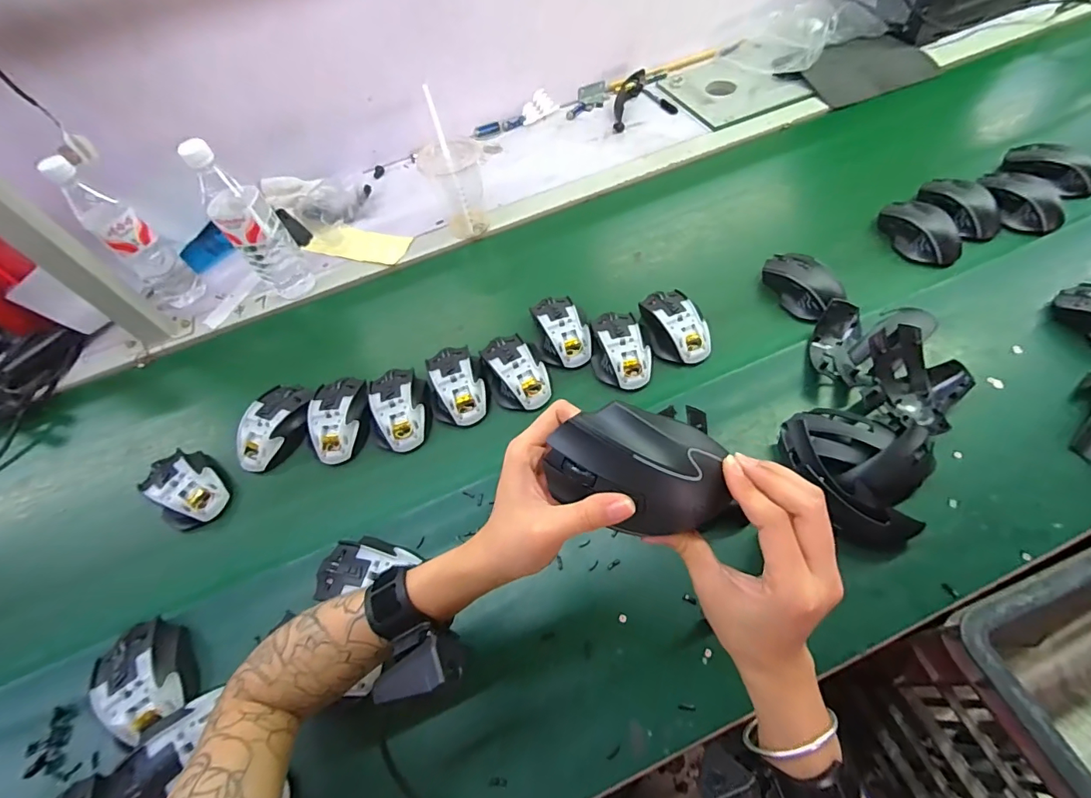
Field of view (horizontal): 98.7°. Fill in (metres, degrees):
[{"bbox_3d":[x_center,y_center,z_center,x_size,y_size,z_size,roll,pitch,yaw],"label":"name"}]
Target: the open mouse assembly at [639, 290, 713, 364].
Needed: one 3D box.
[{"bbox_3d":[0.164,-0.093,0.601,0.069,0.035,0.104,-17,57,-9],"label":"open mouse assembly"}]

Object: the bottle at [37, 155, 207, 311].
[{"bbox_3d":[-0.594,-0.228,0.670,0.060,0.229,0.069,37,65,24],"label":"bottle"}]

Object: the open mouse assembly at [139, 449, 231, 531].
[{"bbox_3d":[-0.432,0.104,0.560,0.112,0.041,0.081,27,62,19],"label":"open mouse assembly"}]

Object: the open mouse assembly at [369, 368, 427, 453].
[{"bbox_3d":[-0.182,0.010,0.586,0.073,0.039,0.112,-10,56,-4],"label":"open mouse assembly"}]

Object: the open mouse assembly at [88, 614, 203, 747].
[{"bbox_3d":[-0.374,0.262,0.446,0.070,0.043,0.099,-34,61,-18],"label":"open mouse assembly"}]

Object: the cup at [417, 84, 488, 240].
[{"bbox_3d":[-0.139,-0.342,0.706,0.089,0.186,0.078,-12,56,-5],"label":"cup"}]

